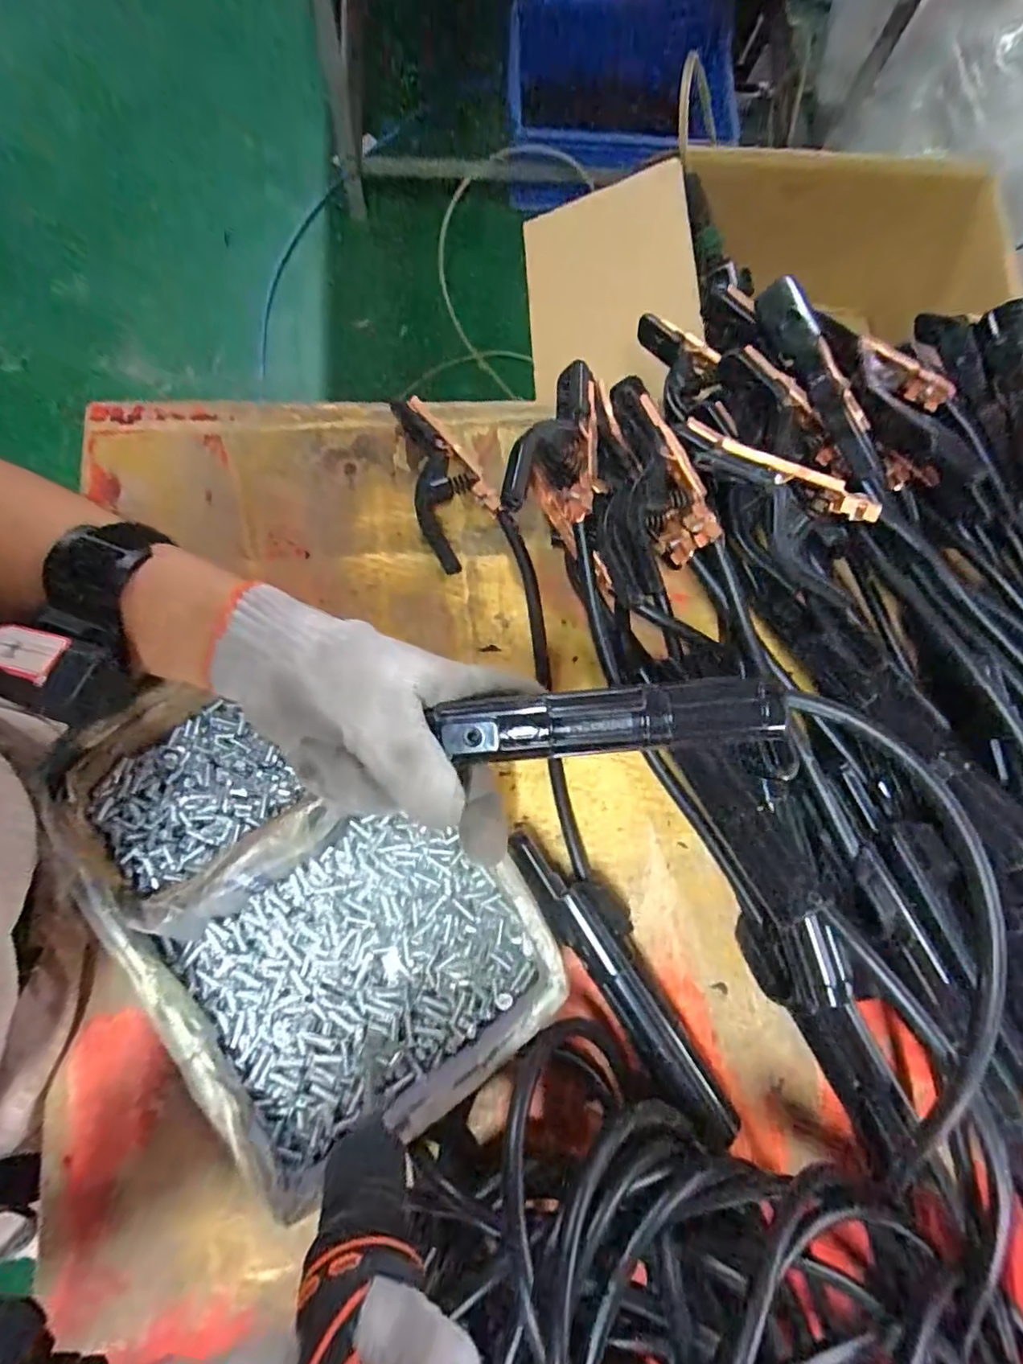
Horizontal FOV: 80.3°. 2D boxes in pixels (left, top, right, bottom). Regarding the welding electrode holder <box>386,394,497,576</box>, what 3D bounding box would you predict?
[{"bbox_3d":[-0.048,-0.130,0.395,0.048,0.023,0.109,-30,83,-10],"label":"welding electrode holder"}]

